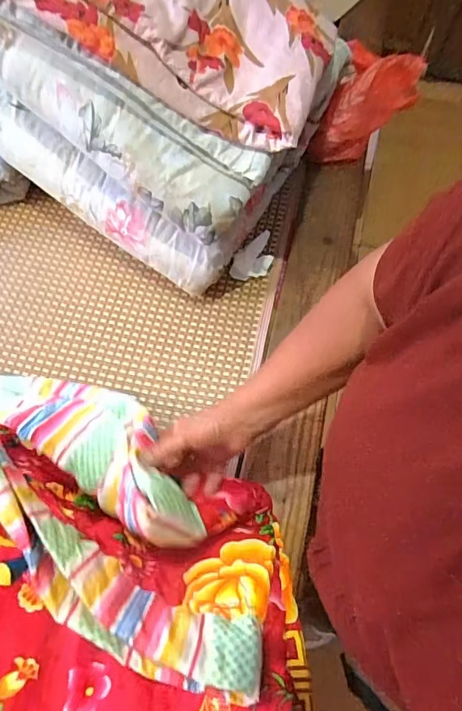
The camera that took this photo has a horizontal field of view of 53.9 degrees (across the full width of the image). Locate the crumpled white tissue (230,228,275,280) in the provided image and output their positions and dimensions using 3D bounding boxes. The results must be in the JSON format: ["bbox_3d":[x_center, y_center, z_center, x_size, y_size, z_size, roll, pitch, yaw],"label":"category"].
[{"bbox_3d":[0.033,-0.166,0.767,0.070,0.038,0.065,-9,67,-6],"label":"crumpled white tissue"}]

